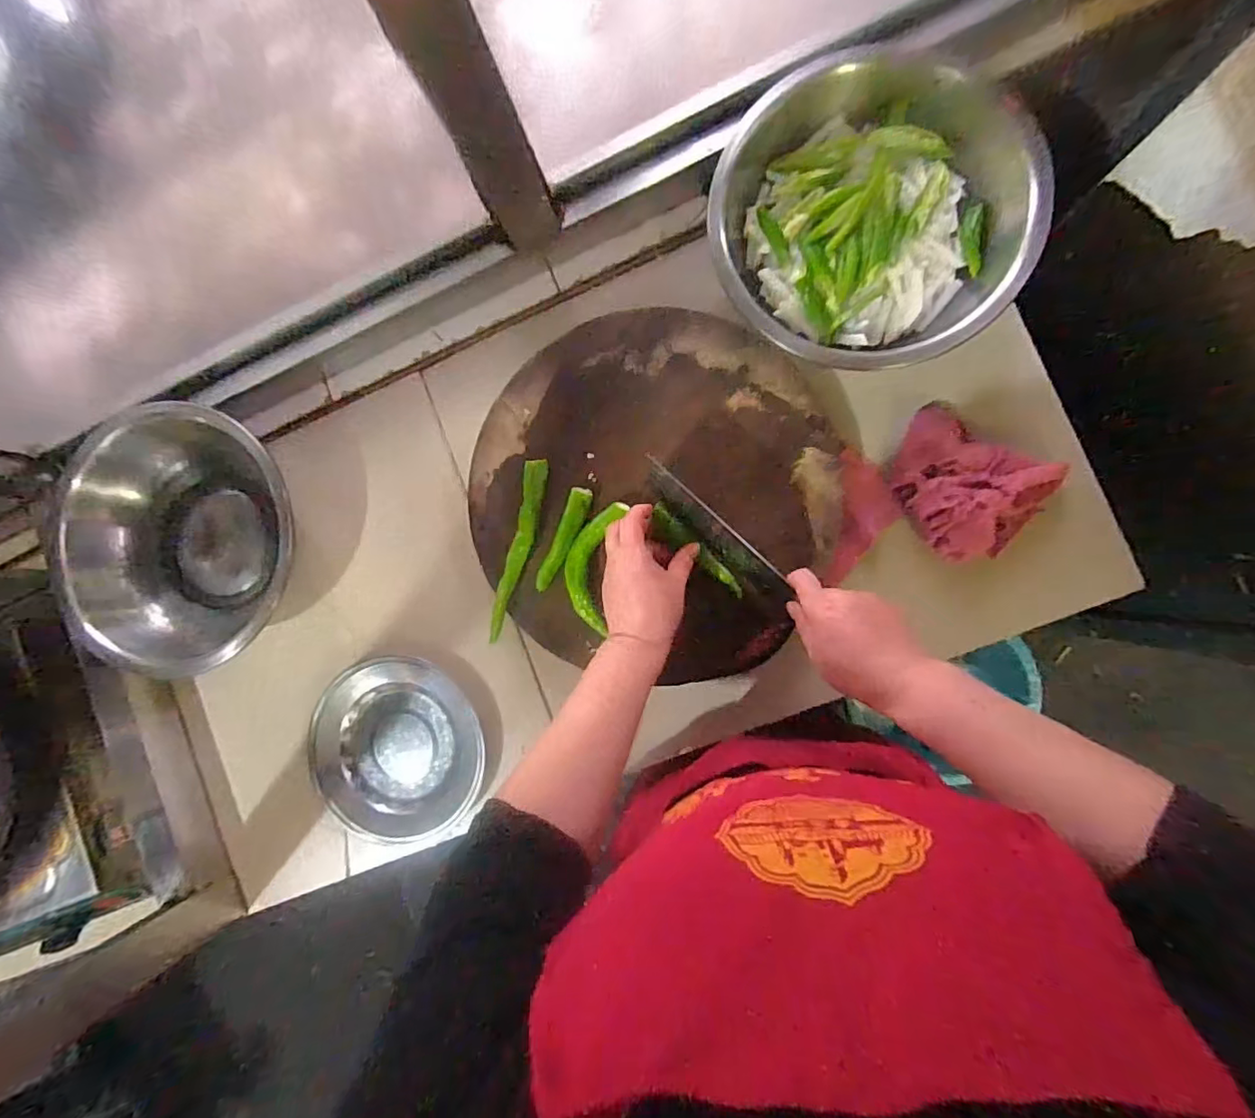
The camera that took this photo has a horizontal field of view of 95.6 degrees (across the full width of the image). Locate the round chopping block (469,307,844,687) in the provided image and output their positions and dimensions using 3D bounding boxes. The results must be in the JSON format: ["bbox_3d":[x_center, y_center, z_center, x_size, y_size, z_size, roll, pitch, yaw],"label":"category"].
[{"bbox_3d":[0.021,-0.070,0.580,0.361,0.054,0.349,0,89,8],"label":"round chopping block"}]

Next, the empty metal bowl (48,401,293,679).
[{"bbox_3d":[-0.483,-0.024,0.646,0.276,0.108,0.266,0,89,8],"label":"empty metal bowl"}]

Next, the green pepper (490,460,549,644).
[{"bbox_3d":[-0.111,-0.008,0.579,0.021,0.019,0.184,15,91,8],"label":"green pepper"}]

